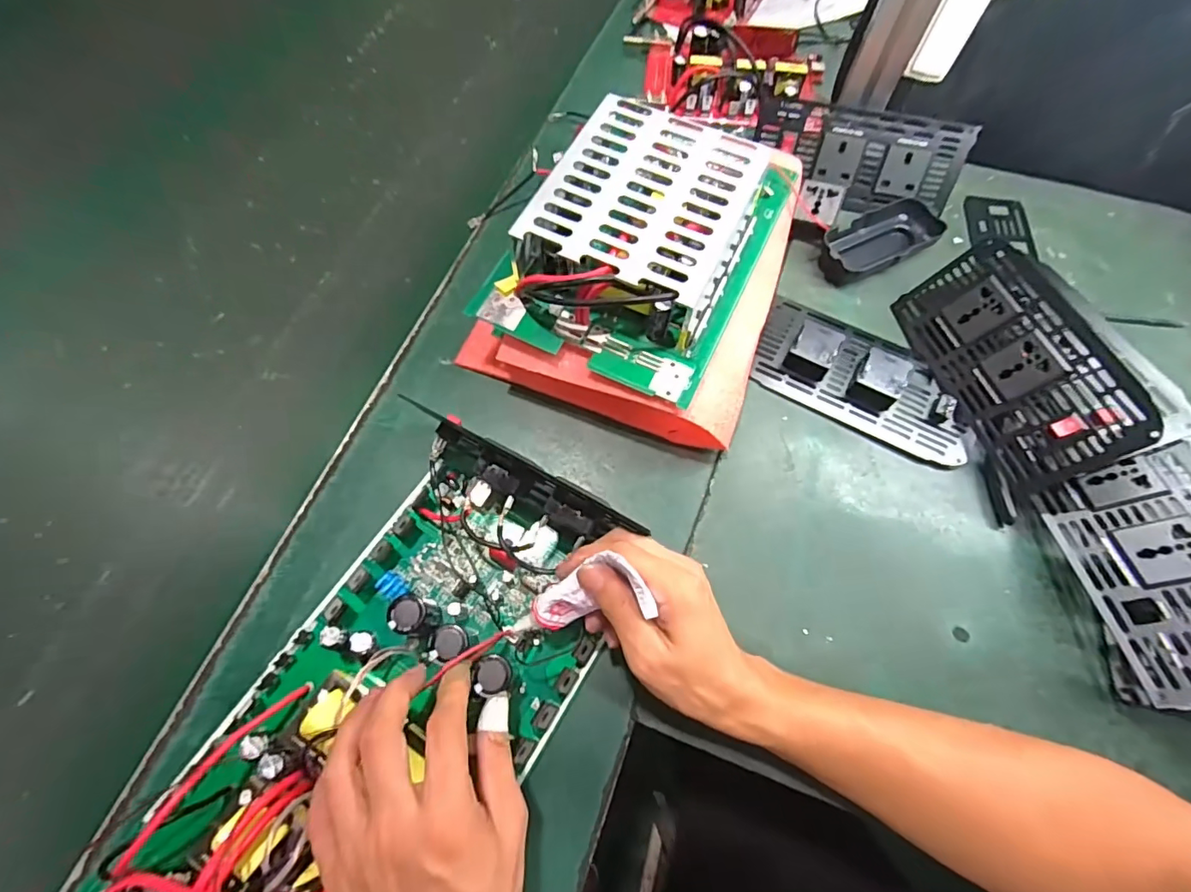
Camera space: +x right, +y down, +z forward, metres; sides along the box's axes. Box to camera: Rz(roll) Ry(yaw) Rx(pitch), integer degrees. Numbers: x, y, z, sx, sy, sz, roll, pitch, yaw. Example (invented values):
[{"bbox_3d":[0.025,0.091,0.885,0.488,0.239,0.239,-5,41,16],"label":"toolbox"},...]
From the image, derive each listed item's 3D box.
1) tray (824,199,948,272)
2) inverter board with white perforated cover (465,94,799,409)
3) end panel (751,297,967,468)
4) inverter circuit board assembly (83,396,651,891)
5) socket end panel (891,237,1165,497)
[{"bbox_3d":[0.262,-0.188,0.473,0.107,0.027,0.053,-26,70,-11],"label":"tray"},{"bbox_3d":[0.036,-0.167,0.392,0.177,0.065,0.233,26,70,10],"label":"inverter board with white perforated cover"},{"bbox_3d":[0.223,-0.061,0.421,0.179,0.031,0.092,30,71,11],"label":"end panel"},{"bbox_3d":[-0.135,0.171,0.305,0.191,0.084,0.373,27,66,13],"label":"inverter circuit board assembly"},{"bbox_3d":[0.316,-0.068,0.388,0.020,0.095,0.186,8,55,-35],"label":"socket end panel"}]

